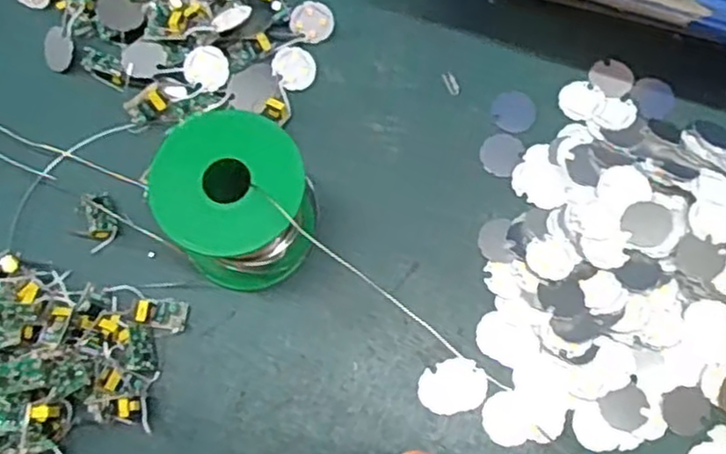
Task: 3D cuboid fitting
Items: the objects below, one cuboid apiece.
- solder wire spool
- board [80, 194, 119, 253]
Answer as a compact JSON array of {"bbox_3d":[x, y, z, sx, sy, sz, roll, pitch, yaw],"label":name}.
[{"bbox_3d":[-0.059,-0.011,0.346,0.067,0.075,0.065,-1,73,2],"label":"solder wire spool"},{"bbox_3d":[-0.140,-0.004,0.375,0.017,0.014,0.029,-15,74,-3],"label":"board"}]

